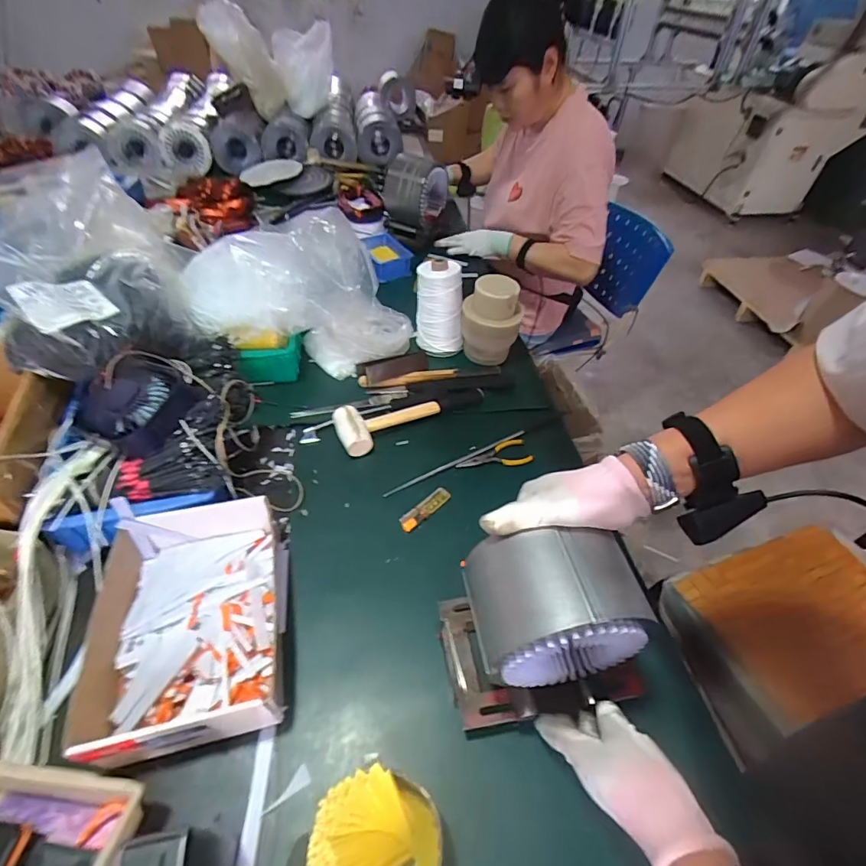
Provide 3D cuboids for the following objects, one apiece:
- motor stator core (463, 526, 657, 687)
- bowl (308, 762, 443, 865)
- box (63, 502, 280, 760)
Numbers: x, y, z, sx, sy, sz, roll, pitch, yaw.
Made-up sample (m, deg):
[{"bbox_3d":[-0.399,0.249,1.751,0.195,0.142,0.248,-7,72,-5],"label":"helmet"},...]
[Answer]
[{"bbox_3d":[0.106,0.164,0.422,0.136,0.134,0.106,-5,46,-9],"label":"motor stator core"},{"bbox_3d":[-0.044,0.345,0.375,0.100,0.088,0.096,2,47,-2],"label":"bowl"},{"bbox_3d":[-0.275,0.205,0.502,0.193,0.072,0.244,-9,48,-13],"label":"box"}]

